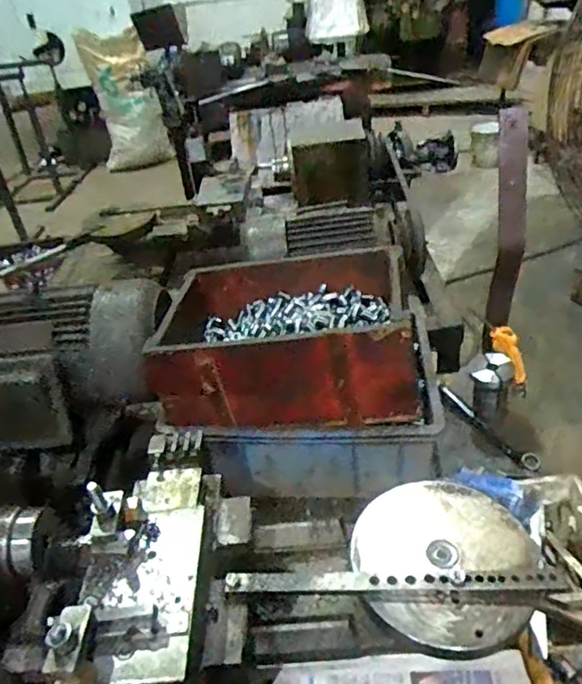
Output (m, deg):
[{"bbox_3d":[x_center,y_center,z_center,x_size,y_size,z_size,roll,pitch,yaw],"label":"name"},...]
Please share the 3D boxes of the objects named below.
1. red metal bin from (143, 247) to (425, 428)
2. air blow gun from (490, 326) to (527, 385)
[{"bbox_3d":[-0.003,-0.019,0.847,0.367,0.142,0.267,-3,35,6],"label":"red metal bin"},{"bbox_3d":[0.403,0.024,1.037,0.044,0.150,0.023,-41,39,3],"label":"air blow gun"}]

